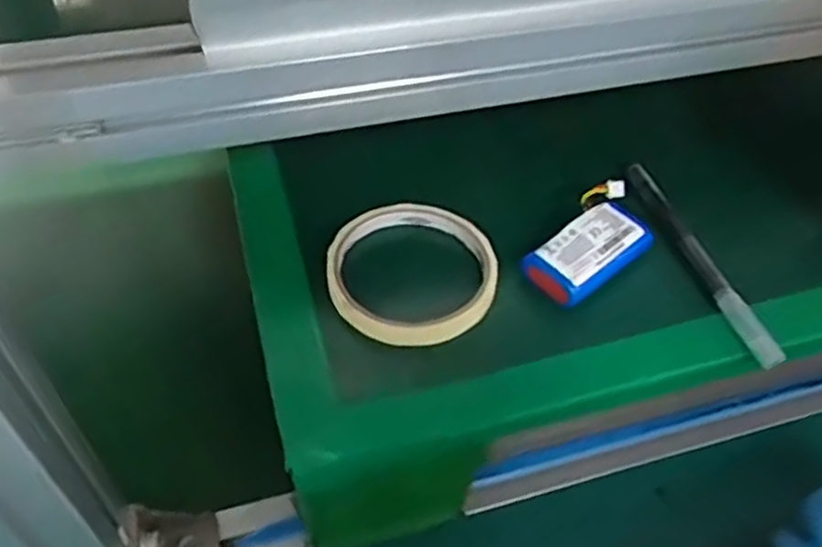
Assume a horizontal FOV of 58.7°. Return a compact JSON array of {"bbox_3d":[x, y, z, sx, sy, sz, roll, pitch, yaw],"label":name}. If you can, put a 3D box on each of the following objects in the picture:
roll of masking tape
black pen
[{"bbox_3d":[0.002,-0.002,0.380,0.082,0.018,0.086,3,49,-3],"label":"roll of masking tape"},{"bbox_3d":[0.160,-0.010,0.406,0.014,0.015,0.142,-9,51,-13],"label":"black pen"}]

